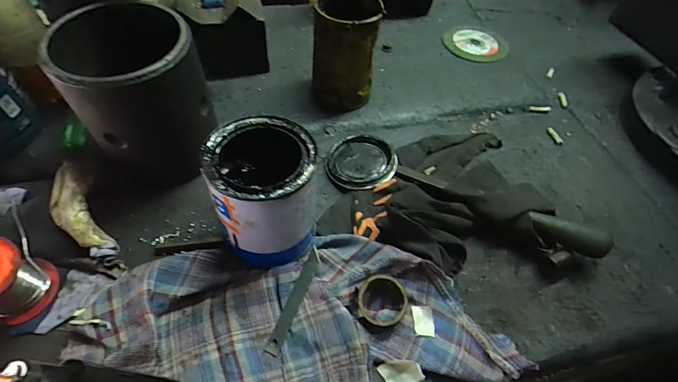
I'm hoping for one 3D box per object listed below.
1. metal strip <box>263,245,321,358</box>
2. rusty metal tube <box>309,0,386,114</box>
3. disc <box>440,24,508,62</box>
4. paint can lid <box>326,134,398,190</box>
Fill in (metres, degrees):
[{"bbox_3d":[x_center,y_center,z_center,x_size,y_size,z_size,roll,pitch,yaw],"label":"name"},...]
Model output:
[{"bbox_3d":[-0.036,0.090,0.299,0.014,0.004,0.089,14,64,22],"label":"metal strip"},{"bbox_3d":[0.005,-0.159,0.417,0.074,0.117,0.075,-10,55,-11],"label":"rusty metal tube"},{"bbox_3d":[0.208,-0.229,0.550,0.091,0.006,0.096,2,53,-3],"label":"disc"},{"bbox_3d":[0.025,-0.030,0.386,0.071,0.019,0.068,2,53,-3],"label":"paint can lid"}]

